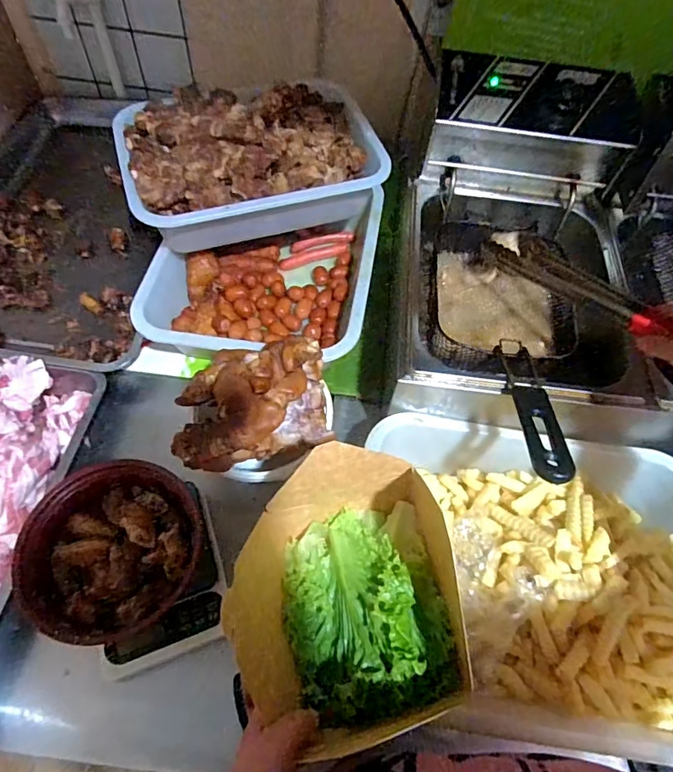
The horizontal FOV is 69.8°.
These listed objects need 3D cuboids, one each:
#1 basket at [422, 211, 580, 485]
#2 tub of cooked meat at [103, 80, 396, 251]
[{"bbox_3d":[0.208,-0.065,0.571,0.170,0.110,0.432,3,40,-1],"label":"basket"},{"bbox_3d":[-0.120,-0.323,0.693,0.346,0.118,0.216,-14,61,-12],"label":"tub of cooked meat"}]

